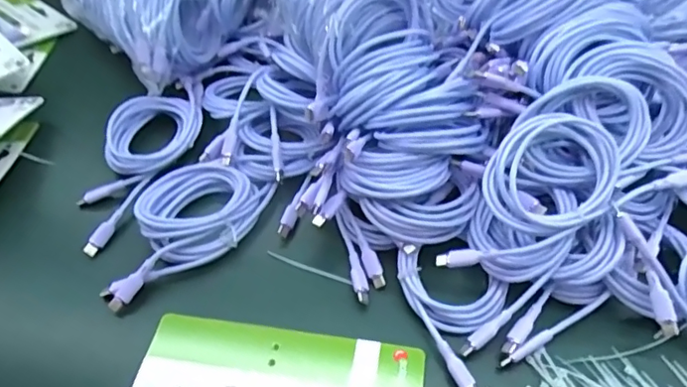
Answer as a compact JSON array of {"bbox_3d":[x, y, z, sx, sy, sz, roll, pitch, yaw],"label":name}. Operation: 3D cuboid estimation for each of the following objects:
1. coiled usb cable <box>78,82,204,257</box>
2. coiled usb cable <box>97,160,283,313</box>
[{"bbox_3d":[-0.167,-0.034,0.458,0.062,0.040,0.177,17,53,17],"label":"coiled usb cable"},{"bbox_3d":[-0.118,0.029,0.409,0.078,0.027,0.132,16,53,16],"label":"coiled usb cable"}]

